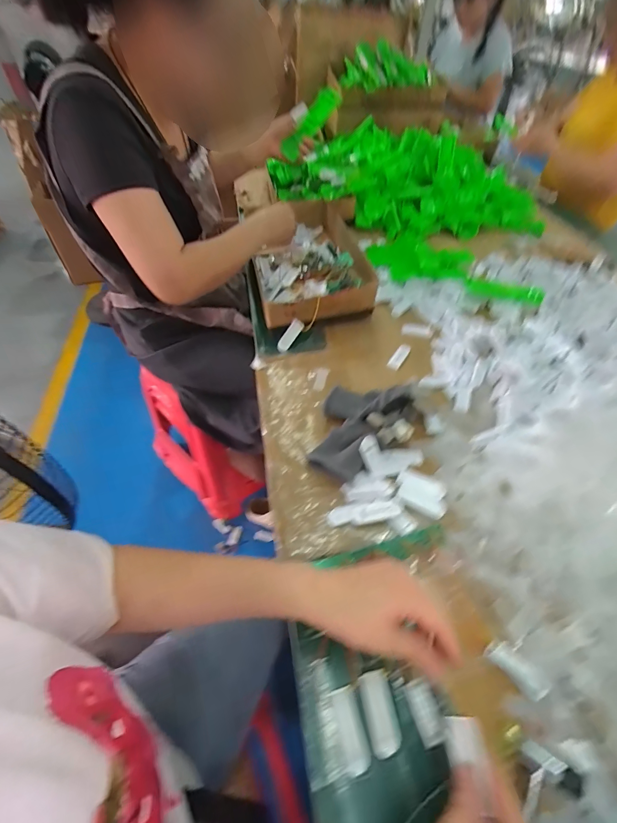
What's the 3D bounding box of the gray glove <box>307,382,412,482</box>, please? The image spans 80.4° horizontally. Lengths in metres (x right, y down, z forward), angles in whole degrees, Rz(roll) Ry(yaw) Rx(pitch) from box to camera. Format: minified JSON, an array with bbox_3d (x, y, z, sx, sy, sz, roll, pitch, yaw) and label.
[{"bbox_3d":[0.063,0.013,0.511,0.115,0.069,0.165,34,55,24],"label":"gray glove"}]

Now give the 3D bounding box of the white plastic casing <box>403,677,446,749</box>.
[{"bbox_3d":[0.108,0.278,0.339,0.024,0.006,0.047,-11,50,-12],"label":"white plastic casing"}]

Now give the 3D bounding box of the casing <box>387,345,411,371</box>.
[{"bbox_3d":[0.164,-0.099,0.653,0.019,0.007,0.070,28,53,20],"label":"casing"}]

